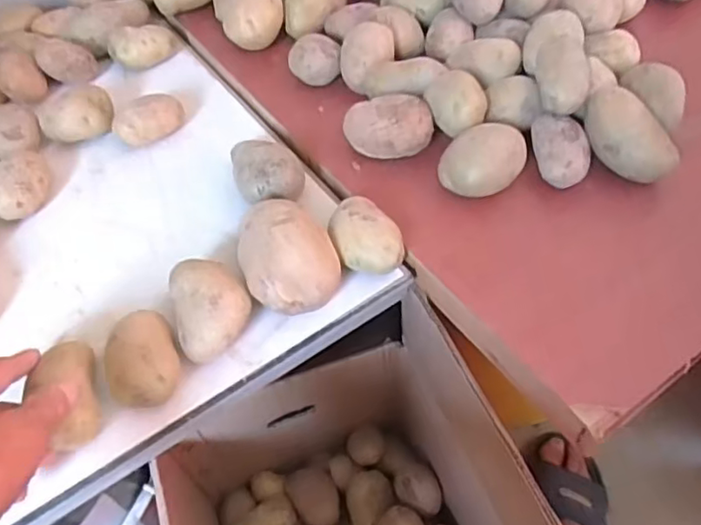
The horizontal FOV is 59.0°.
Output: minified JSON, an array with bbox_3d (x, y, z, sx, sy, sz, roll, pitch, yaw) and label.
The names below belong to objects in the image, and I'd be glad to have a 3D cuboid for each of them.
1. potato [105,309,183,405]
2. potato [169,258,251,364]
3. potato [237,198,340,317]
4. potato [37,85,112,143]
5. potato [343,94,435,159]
[{"bbox_3d":[-0.152,0.072,0.458,0.048,0.042,0.072,-16,55,-9],"label":"potato"},{"bbox_3d":[-0.105,0.036,0.476,0.054,0.048,0.075,-14,54,-7],"label":"potato"},{"bbox_3d":[-0.048,0.000,0.490,0.072,0.060,0.091,-13,54,-7],"label":"potato"},{"bbox_3d":[-0.274,-0.149,0.624,0.065,0.046,0.042,-9,54,-4],"label":"potato"},{"bbox_3d":[0.034,-0.123,0.558,0.078,0.041,0.044,0,54,3],"label":"potato"}]

